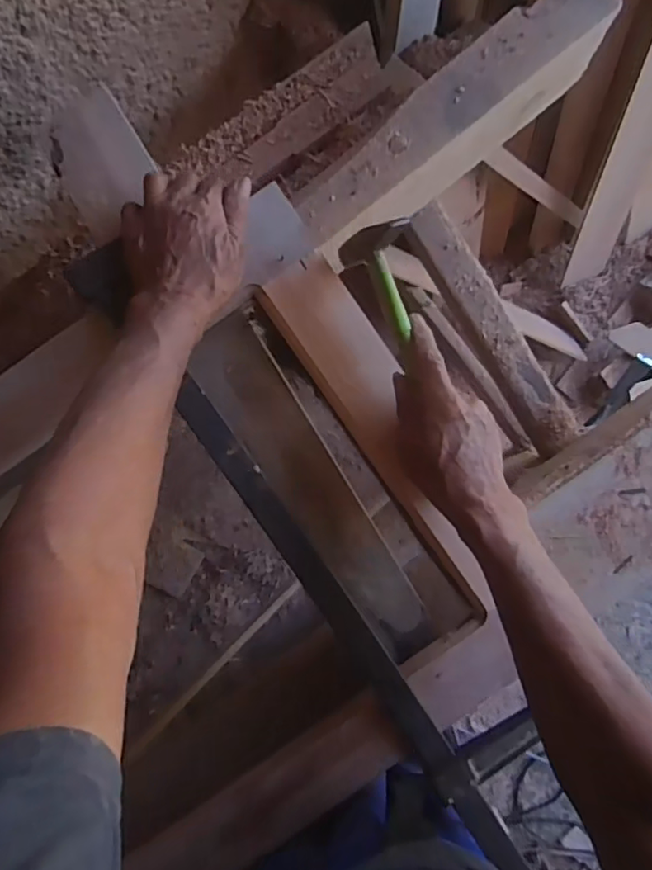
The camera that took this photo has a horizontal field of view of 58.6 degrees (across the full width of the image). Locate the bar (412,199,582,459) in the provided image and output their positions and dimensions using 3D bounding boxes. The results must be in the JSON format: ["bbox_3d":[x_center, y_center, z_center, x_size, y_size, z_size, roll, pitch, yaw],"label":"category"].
[{"bbox_3d":[0.197,-0.126,0.688,0.048,0.027,0.317,-33,90,1],"label":"bar"}]

